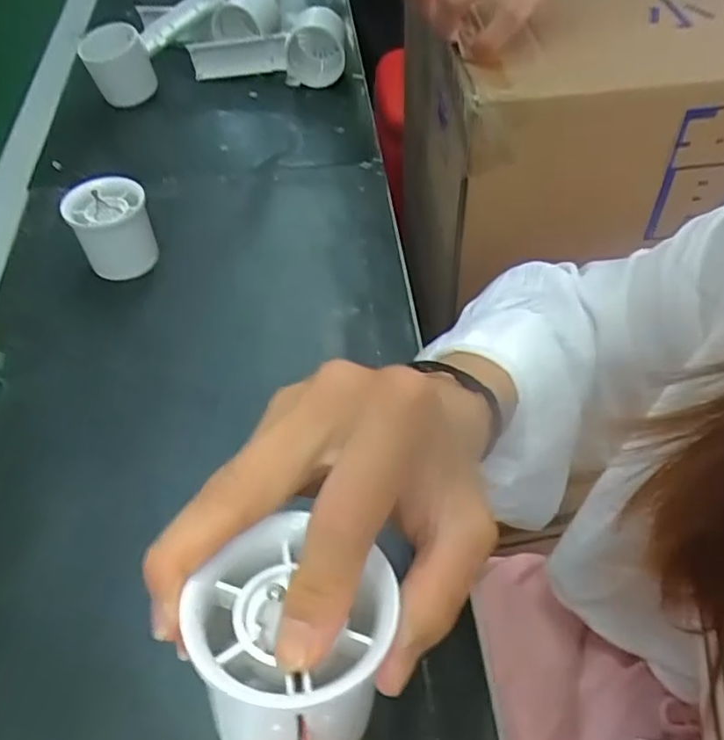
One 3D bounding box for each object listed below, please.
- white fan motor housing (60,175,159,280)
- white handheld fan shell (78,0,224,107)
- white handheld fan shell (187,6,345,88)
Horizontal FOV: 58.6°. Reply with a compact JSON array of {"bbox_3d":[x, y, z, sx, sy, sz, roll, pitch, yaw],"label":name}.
[{"bbox_3d":[-0.181,-0.102,0.475,0.053,0.058,0.053,-20,54,-13],"label":"white fan motor housing"},{"bbox_3d":[-0.198,-0.316,0.633,0.046,0.064,0.153,31,59,23],"label":"white handheld fan shell"},{"bbox_3d":[-0.094,-0.322,0.657,0.169,0.062,0.038,3,51,20],"label":"white handheld fan shell"}]

